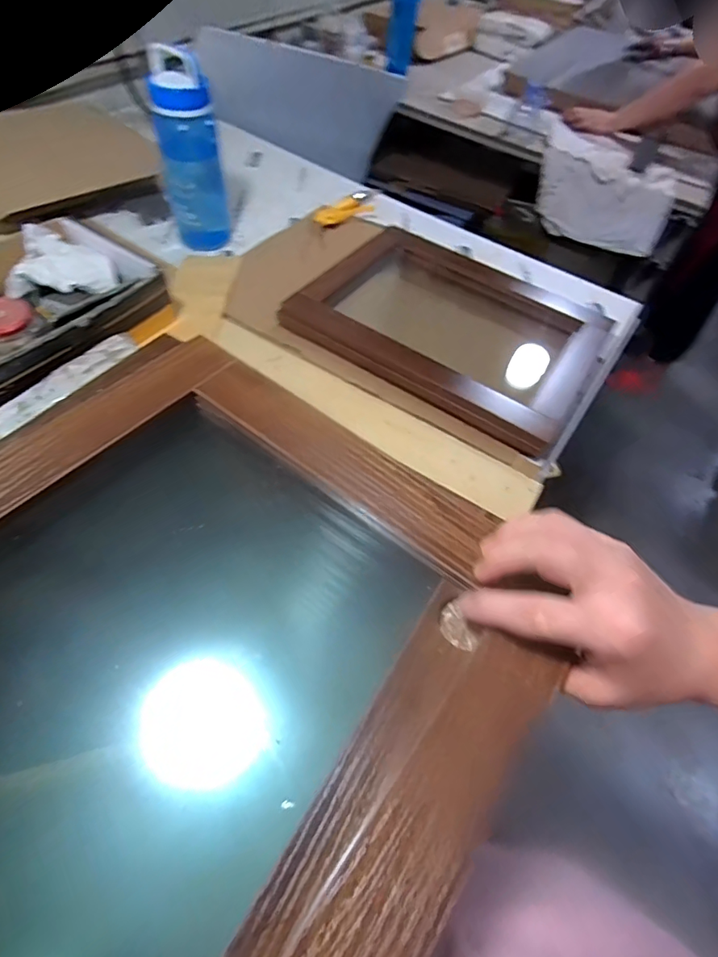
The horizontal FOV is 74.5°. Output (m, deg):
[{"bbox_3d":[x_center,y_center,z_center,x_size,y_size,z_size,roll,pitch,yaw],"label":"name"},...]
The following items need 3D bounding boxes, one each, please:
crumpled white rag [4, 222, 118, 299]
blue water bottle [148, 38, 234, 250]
[{"bbox_3d":[-0.462,-0.331,0.719,0.152,0.046,0.127,-19,60,-17],"label":"crumpled white rag"},{"bbox_3d":[-0.299,-0.573,0.839,0.107,0.272,0.094,-10,58,-12],"label":"blue water bottle"}]

